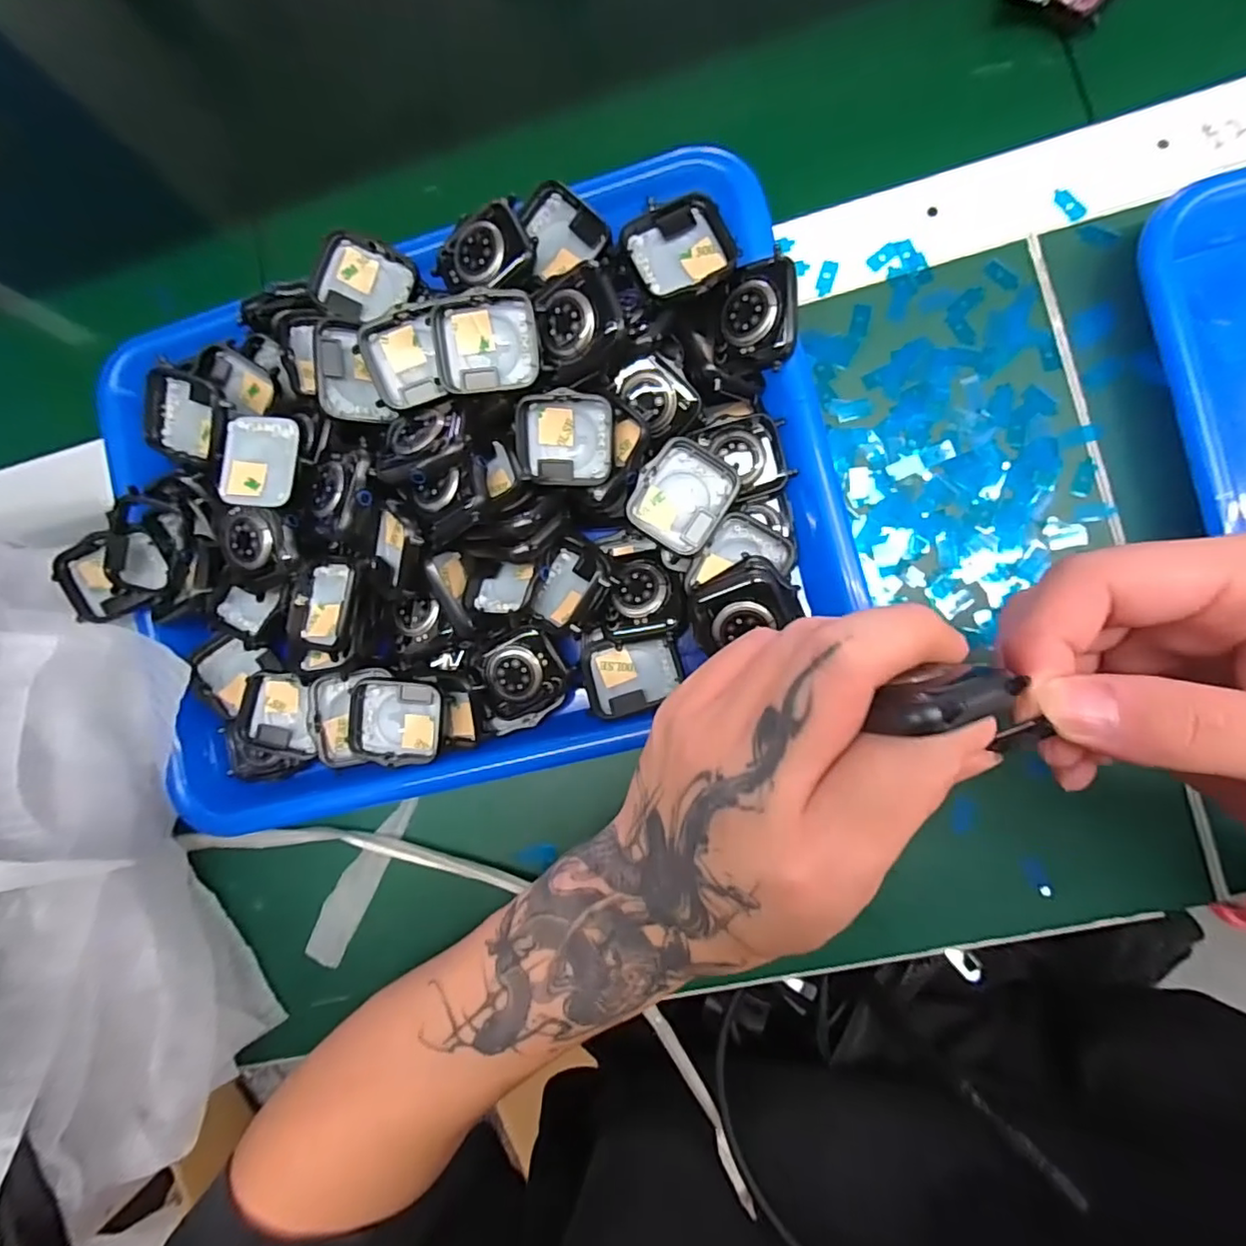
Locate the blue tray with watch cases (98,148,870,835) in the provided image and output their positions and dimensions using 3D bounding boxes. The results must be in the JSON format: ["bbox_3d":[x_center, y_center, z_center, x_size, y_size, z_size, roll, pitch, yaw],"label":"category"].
[{"bbox_3d":[-0.074,-0.052,0.264,0.316,0.059,0.241,-13,86,7],"label":"blue tray with watch cases"}]

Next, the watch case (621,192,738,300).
[{"bbox_3d":[0.025,-0.157,0.246,0.042,0.009,0.038,-28,85,6],"label":"watch case"}]

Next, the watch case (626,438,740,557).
[{"bbox_3d":[0.026,-0.053,0.250,0.037,0.014,0.043,33,93,7],"label":"watch case"}]

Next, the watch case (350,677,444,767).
[{"bbox_3d":[-0.102,0.045,0.272,0.042,0.017,0.038,1,88,8],"label":"watch case"}]

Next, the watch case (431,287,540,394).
[{"bbox_3d":[-0.056,-0.115,0.240,0.041,0.011,0.036,-3,105,2],"label":"watch case"}]

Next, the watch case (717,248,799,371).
[{"bbox_3d":[0.058,-0.131,0.248,0.033,0.015,0.040,12,109,23],"label":"watch case"}]

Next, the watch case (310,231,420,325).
[{"bbox_3d":[-0.116,-0.154,0.267,0.043,0.010,0.034,13,96,-10],"label":"watch case"}]

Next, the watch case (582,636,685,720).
[{"bbox_3d":[0.005,0.023,0.264,0.042,0.011,0.033,-13,86,7],"label":"watch case"}]

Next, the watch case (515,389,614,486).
[{"bbox_3d":[-0.025,-0.077,0.249,0.041,0.016,0.035,0,88,8],"label":"watch case"}]

